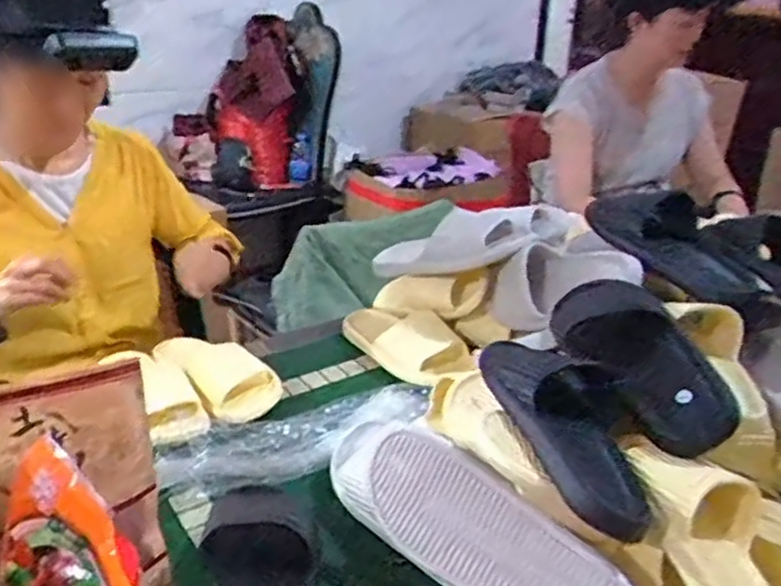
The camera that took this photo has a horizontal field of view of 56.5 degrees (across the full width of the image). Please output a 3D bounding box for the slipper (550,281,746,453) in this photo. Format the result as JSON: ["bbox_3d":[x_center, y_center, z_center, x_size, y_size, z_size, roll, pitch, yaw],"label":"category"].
[{"bbox_3d":[0.247,0.058,0.755,0.121,0.078,0.243,0,24,-4],"label":"slipper"}]

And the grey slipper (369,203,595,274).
[{"bbox_3d":[0.136,-0.086,1.112,0.313,0.073,0.132,-14,26,-5],"label":"grey slipper"}]

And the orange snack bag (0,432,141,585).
[{"bbox_3d":[-0.215,0.187,0.485,0.179,0.105,0.035,50,12,34],"label":"orange snack bag"}]

